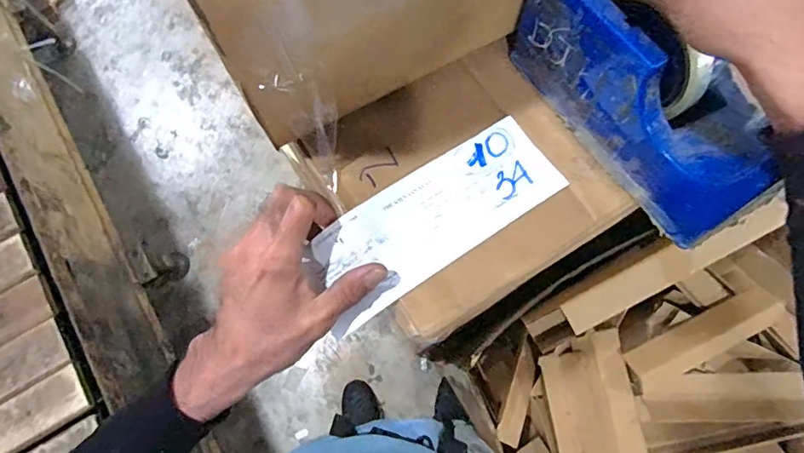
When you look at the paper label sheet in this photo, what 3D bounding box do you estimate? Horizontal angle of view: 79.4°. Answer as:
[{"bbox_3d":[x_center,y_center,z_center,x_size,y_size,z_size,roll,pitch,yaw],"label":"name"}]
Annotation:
[{"bbox_3d":[0.024,-0.006,0.359,0.192,0.015,0.072,-33,74,-12],"label":"paper label sheet"}]

